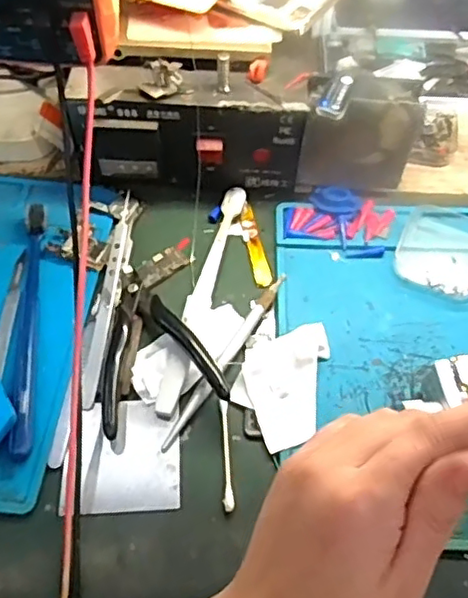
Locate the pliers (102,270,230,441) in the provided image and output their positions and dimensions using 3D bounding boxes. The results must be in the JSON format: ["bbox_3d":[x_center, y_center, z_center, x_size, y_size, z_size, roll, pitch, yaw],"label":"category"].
[{"bbox_3d":[-0.053,0.024,0.388,0.073,0.022,0.112,-13,60,-10],"label":"pliers"}]

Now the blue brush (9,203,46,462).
[{"bbox_3d":[-0.135,0.014,0.400,0.016,0.014,0.179,-4,59,-5],"label":"blue brush"}]

